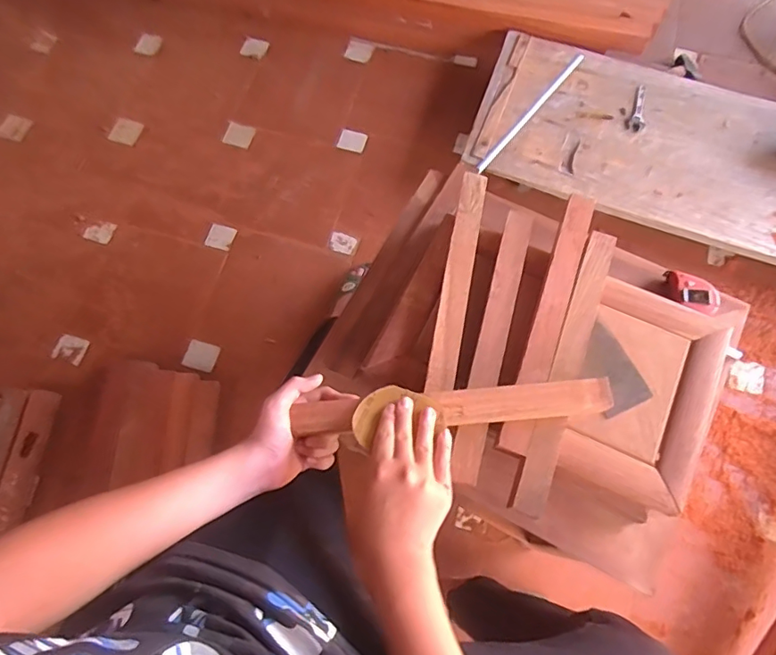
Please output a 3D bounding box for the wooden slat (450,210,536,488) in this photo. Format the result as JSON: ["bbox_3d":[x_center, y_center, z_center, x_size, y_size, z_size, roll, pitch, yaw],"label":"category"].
[{"bbox_3d":[0.122,0.011,0.588,0.034,0.009,0.328,15,70,6],"label":"wooden slat"}]

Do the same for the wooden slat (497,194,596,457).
[{"bbox_3d":[0.188,-0.016,0.595,0.033,0.009,0.328,19,70,8],"label":"wooden slat"}]

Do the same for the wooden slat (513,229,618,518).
[{"bbox_3d":[0.202,0.038,0.576,0.031,0.009,0.338,20,71,8],"label":"wooden slat"}]

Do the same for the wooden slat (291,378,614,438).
[{"bbox_3d":[0.068,0.082,0.533,0.318,0.015,0.037,-5,69,1],"label":"wooden slat"}]

